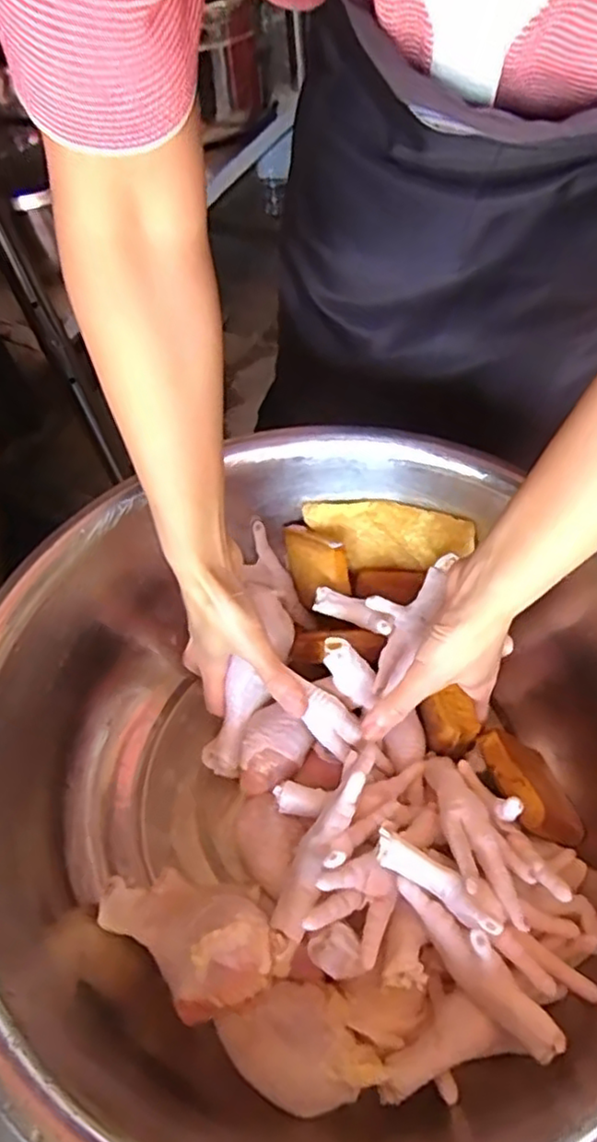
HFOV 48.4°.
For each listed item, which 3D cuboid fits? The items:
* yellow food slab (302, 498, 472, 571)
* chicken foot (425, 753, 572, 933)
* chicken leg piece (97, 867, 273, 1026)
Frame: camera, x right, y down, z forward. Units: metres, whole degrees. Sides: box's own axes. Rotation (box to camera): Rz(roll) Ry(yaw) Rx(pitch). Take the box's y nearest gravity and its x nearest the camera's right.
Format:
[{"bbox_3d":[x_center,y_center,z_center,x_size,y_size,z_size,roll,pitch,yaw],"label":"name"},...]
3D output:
[{"bbox_3d":[0.068,-0.027,0.518,0.125,0.052,0.015,6,21,13],"label":"yellow food slab"},{"bbox_3d":[0.111,0.150,0.401,0.053,0.024,0.121,-13,27,-5],"label":"chicken foot"},{"bbox_3d":[-0.067,0.218,0.394,0.124,0.036,0.063,2,52,41],"label":"chicken leg piece"}]

